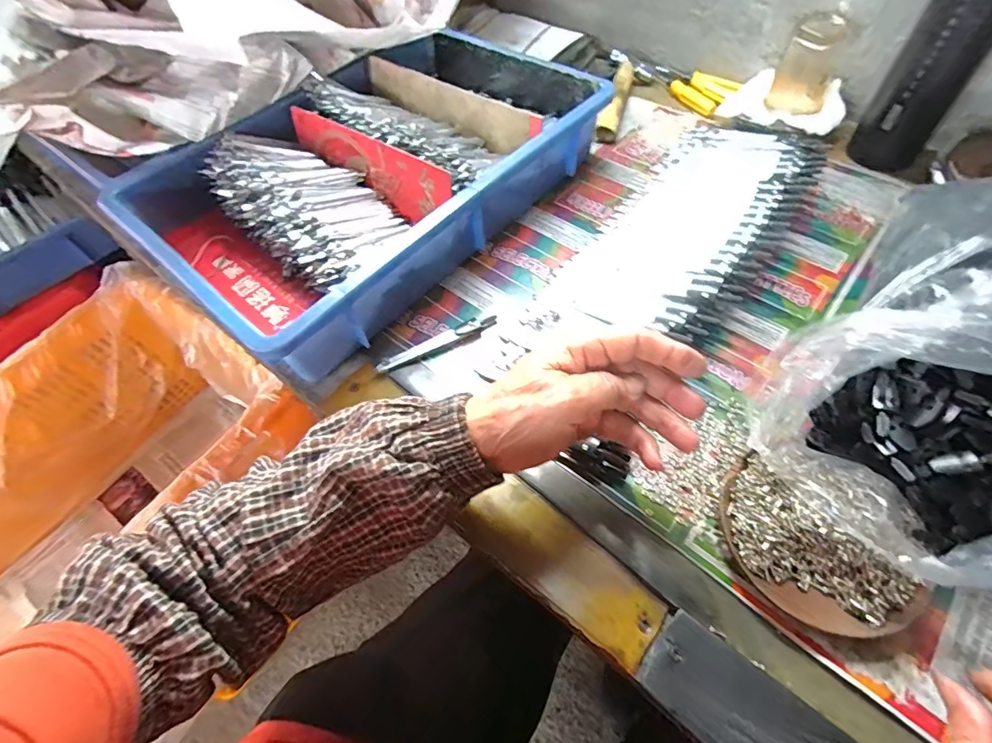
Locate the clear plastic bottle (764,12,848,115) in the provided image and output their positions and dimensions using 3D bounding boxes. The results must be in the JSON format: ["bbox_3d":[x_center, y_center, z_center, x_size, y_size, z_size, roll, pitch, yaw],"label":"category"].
[{"bbox_3d":[0.333,-0.326,0.491,0.059,0.074,0.060,26,63,19],"label":"clear plastic bottle"}]

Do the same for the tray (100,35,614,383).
[{"bbox_3d":[-0.121,-0.206,0.478,0.296,0.081,0.422,36,66,24],"label":"tray"}]

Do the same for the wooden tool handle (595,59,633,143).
[{"bbox_3d":[0.151,-0.339,0.574,0.023,0.035,0.143,14,59,13],"label":"wooden tool handle"}]

